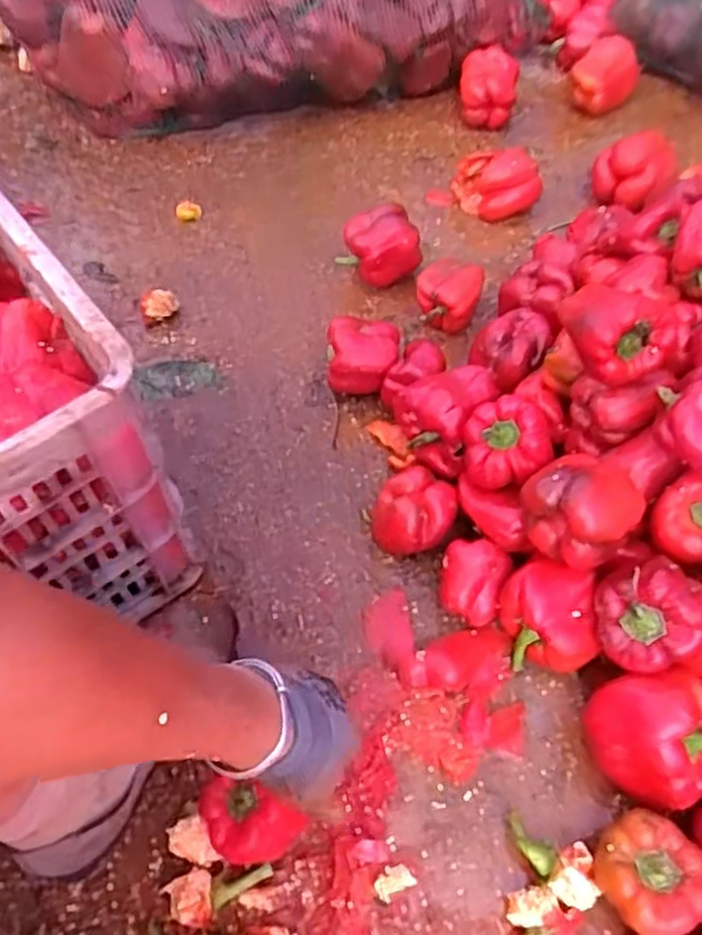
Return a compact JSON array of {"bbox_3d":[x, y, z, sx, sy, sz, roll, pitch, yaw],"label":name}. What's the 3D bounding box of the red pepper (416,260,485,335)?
[{"bbox_3d":[0.115,-0.200,0.886,0.071,0.067,0.082,11,57,9],"label":"red pepper"}]

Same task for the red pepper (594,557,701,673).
[{"bbox_3d":[0.234,0.115,0.588,0.077,0.061,0.084,-40,64,-22],"label":"red pepper"}]

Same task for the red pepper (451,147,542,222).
[{"bbox_3d":[0.194,-0.381,1.007,0.103,0.073,0.084,-8,57,-4],"label":"red pepper"}]

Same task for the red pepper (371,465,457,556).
[{"bbox_3d":[0.059,0.045,0.726,0.075,0.058,0.083,29,62,19],"label":"red pepper"}]

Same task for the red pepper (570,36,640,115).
[{"bbox_3d":[0.382,-0.584,1.130,0.081,0.085,0.109,29,62,19],"label":"red pepper"}]

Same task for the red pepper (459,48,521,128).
[{"bbox_3d":[0.203,-0.564,1.117,0.083,0.087,0.103,7,57,6],"label":"red pepper"}]

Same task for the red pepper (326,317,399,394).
[{"bbox_3d":[0.012,-0.118,0.830,0.079,0.074,0.080,1,56,2],"label":"red pepper"}]

